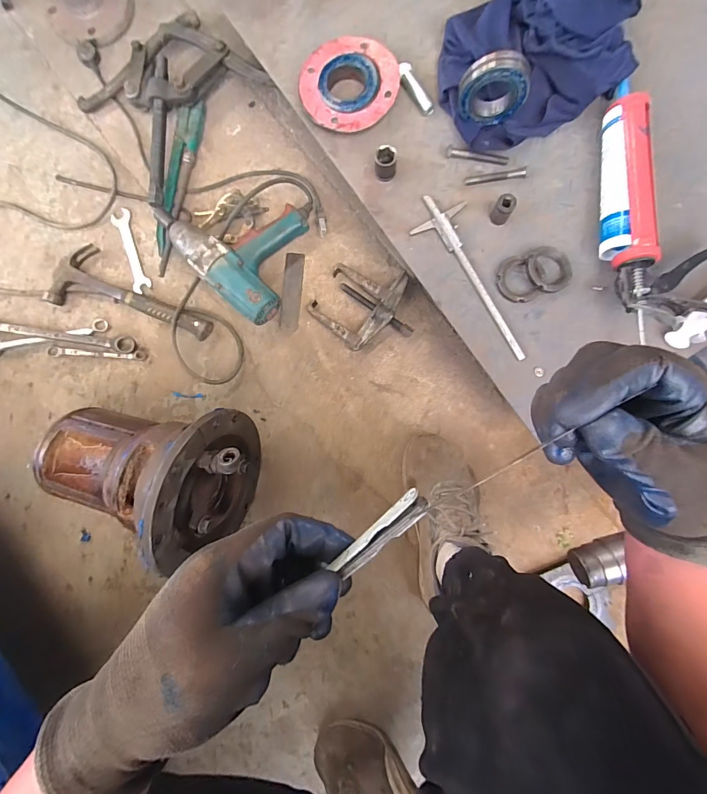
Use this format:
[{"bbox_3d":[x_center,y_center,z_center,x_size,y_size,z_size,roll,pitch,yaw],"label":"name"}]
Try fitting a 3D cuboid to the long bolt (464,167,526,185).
[{"bbox_3d":[0.222,-0.345,0.557,0.089,0.015,0.014,-2,85,3],"label":"long bolt"}]

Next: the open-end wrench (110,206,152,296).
[{"bbox_3d":[-0.437,-0.286,0.704,0.035,0.006,0.174,-20,85,1],"label":"open-end wrench"}]

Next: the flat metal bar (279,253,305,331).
[{"bbox_3d":[-0.117,-0.201,0.683,0.037,0.004,0.150,4,86,3],"label":"flat metal bar"}]

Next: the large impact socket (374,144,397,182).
[{"bbox_3d":[0.051,-0.367,0.561,0.033,0.036,0.028,4,85,4],"label":"large impact socket"}]

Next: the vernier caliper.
[{"bbox_3d":[0.190,-0.188,0.553,0.081,0.007,0.288,-31,84,0],"label":"vernier caliper"}]

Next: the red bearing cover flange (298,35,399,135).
[{"bbox_3d":[-0.009,-0.495,0.577,0.150,0.035,0.154,0,85,3],"label":"red bearing cover flange"}]

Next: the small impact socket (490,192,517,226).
[{"bbox_3d":[0.226,-0.283,0.543,0.026,0.037,0.031,35,88,6],"label":"small impact socket"}]

